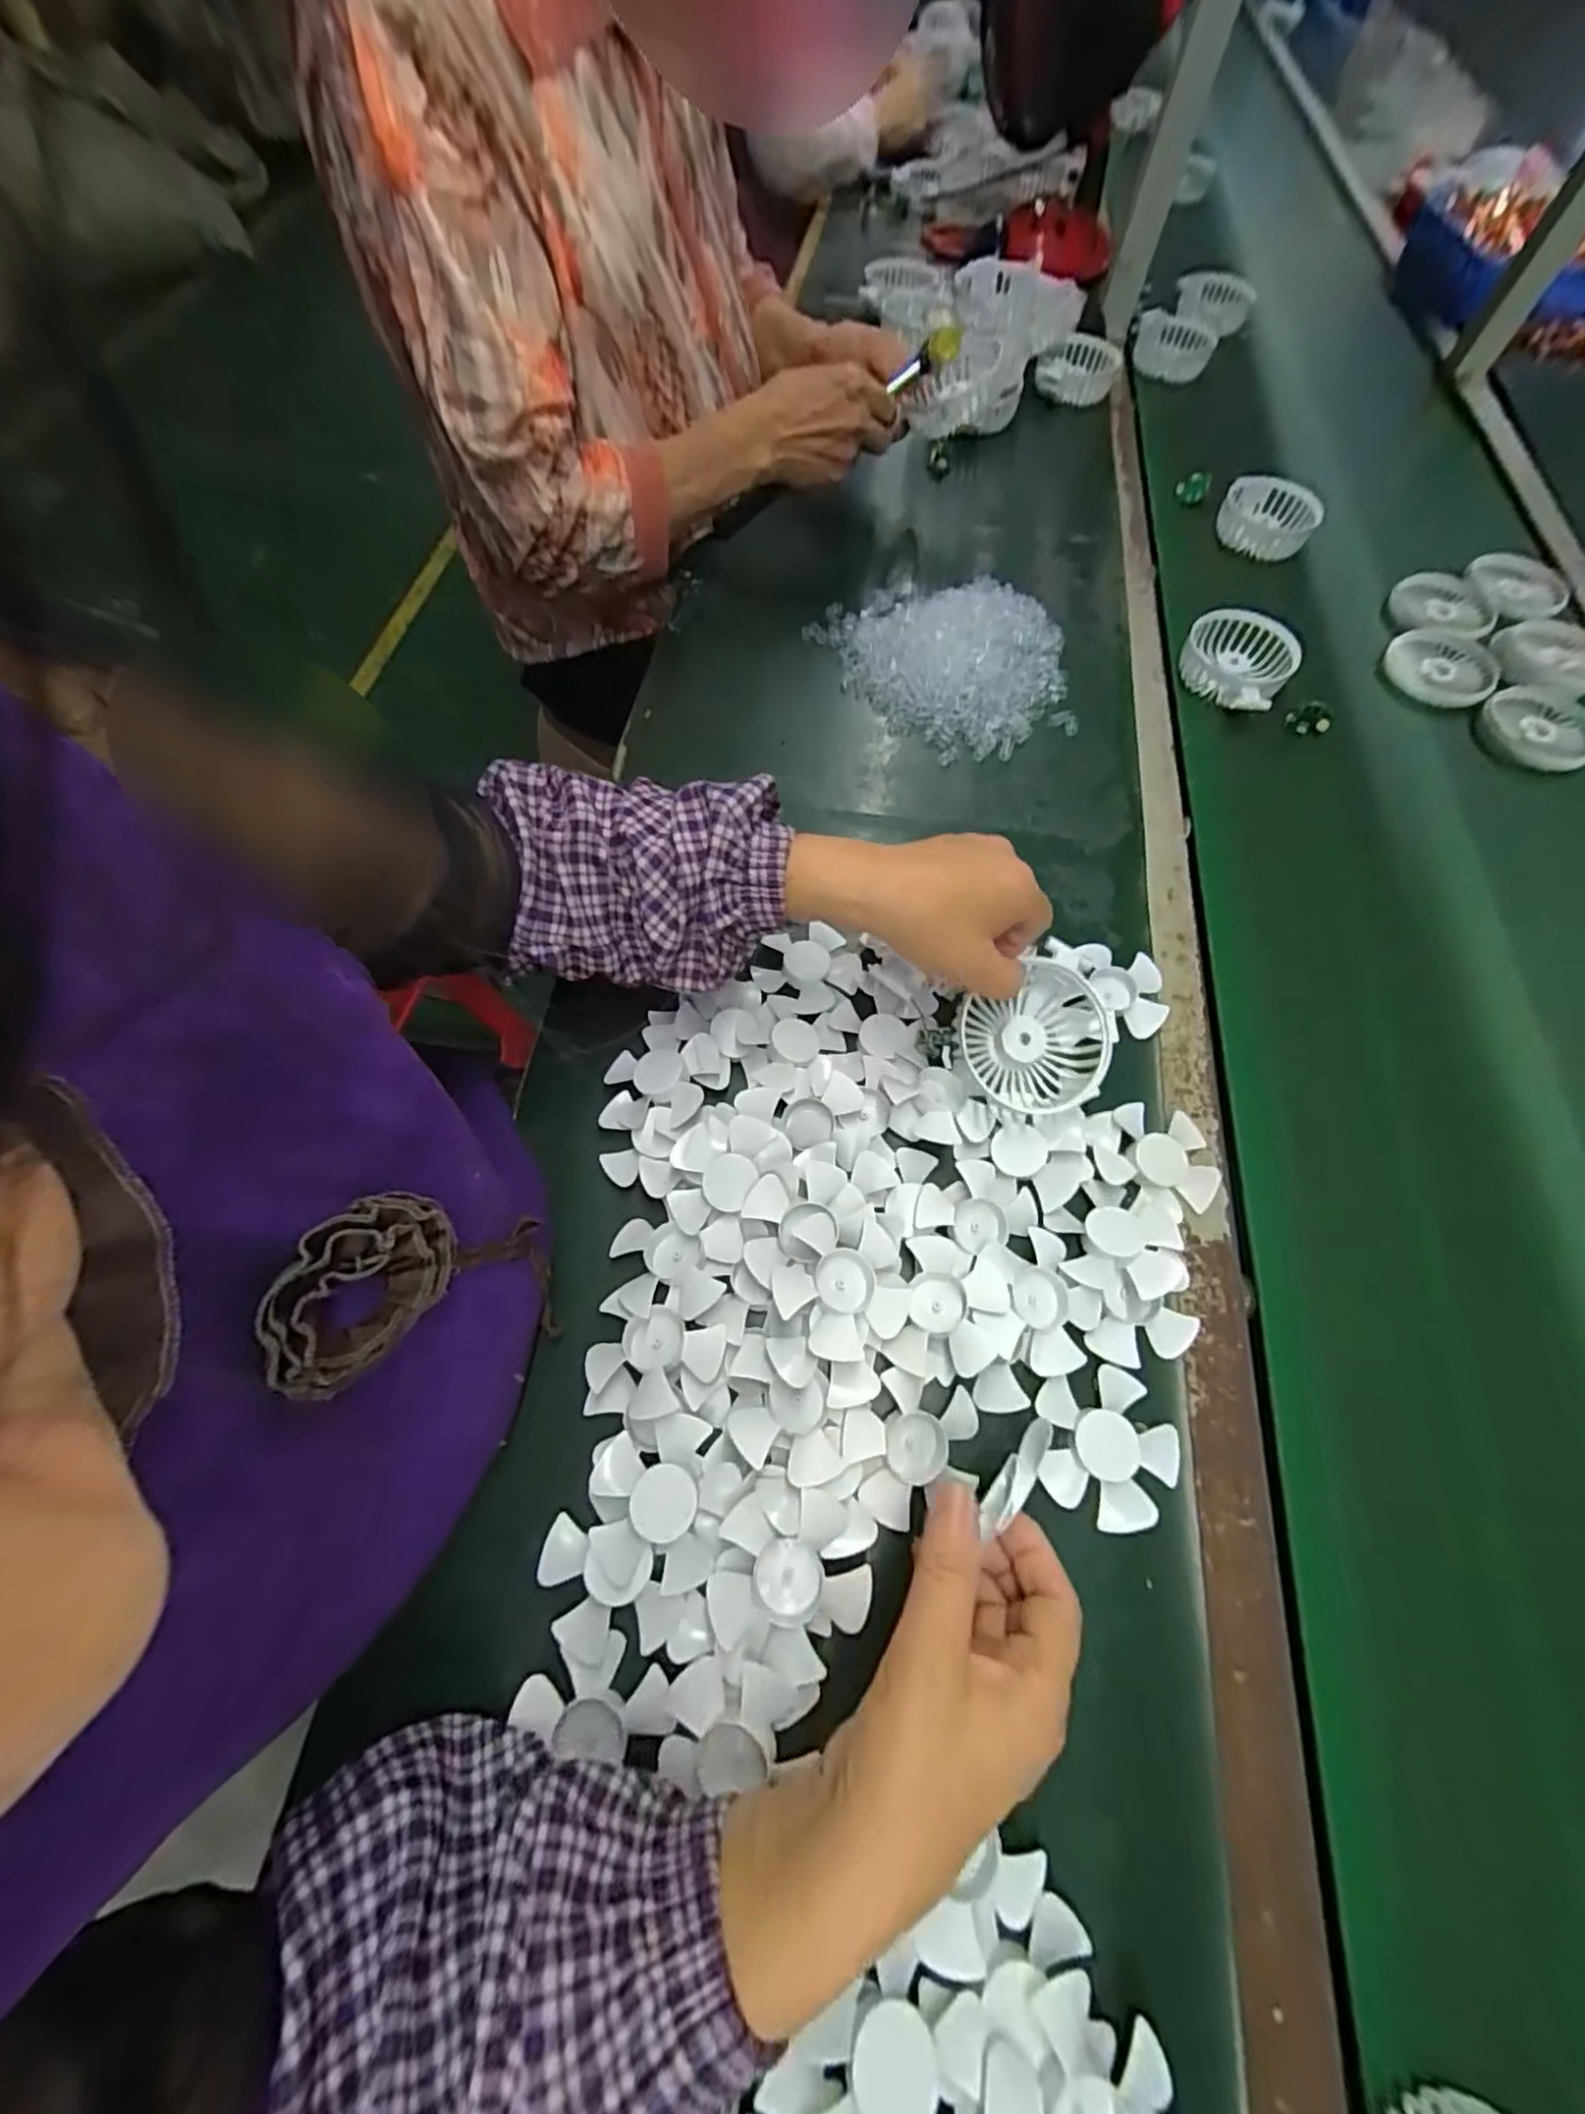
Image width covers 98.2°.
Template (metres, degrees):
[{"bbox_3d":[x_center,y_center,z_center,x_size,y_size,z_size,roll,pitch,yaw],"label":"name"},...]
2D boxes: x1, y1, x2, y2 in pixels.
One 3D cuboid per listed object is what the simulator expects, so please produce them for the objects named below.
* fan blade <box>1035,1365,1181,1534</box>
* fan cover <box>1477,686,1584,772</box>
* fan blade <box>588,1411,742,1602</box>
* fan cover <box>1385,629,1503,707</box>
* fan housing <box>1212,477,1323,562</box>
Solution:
[{"bbox_3d":[0.162,0.199,0.351,0.068,0.009,0.071,1,65,-2],"label":"fan blade"},{"bbox_3d":[0.665,-0.292,0.612,0.091,0.021,0.091,-32,70,-16],"label":"fan cover"},{"bbox_3d":[-0.063,0.212,0.331,0.065,0.014,0.070,1,65,-2],"label":"fan blade"},{"bbox_3d":[0.603,-0.365,0.640,0.091,0.014,0.095,31,68,12],"label":"fan cover"},{"bbox_3d":[0.492,-0.561,0.716,0.099,0.036,0.089,28,67,11],"label":"fan housing"}]

